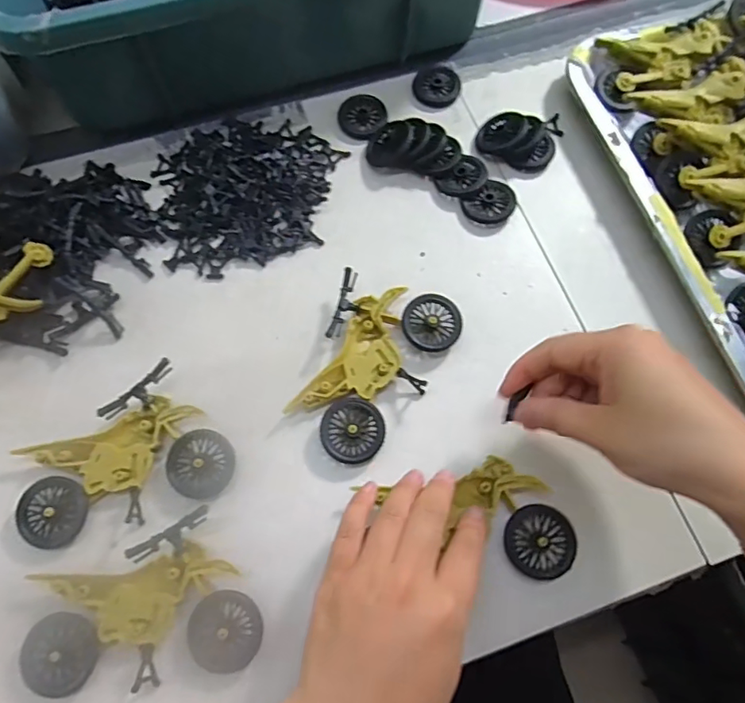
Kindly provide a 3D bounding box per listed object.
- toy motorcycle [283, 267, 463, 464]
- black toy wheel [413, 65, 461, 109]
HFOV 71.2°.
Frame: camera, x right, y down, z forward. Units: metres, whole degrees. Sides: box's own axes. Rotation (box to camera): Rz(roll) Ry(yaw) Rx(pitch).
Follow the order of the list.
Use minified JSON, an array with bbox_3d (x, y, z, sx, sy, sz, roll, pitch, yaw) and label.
[{"bbox_3d":[0.002,0.011,0.325,0.076,0.022,0.114,20,71,7],"label":"toy motorcycle"},{"bbox_3d":[0.051,-0.211,0.409,0.036,0.007,0.039,0,69,0],"label":"black toy wheel"}]

